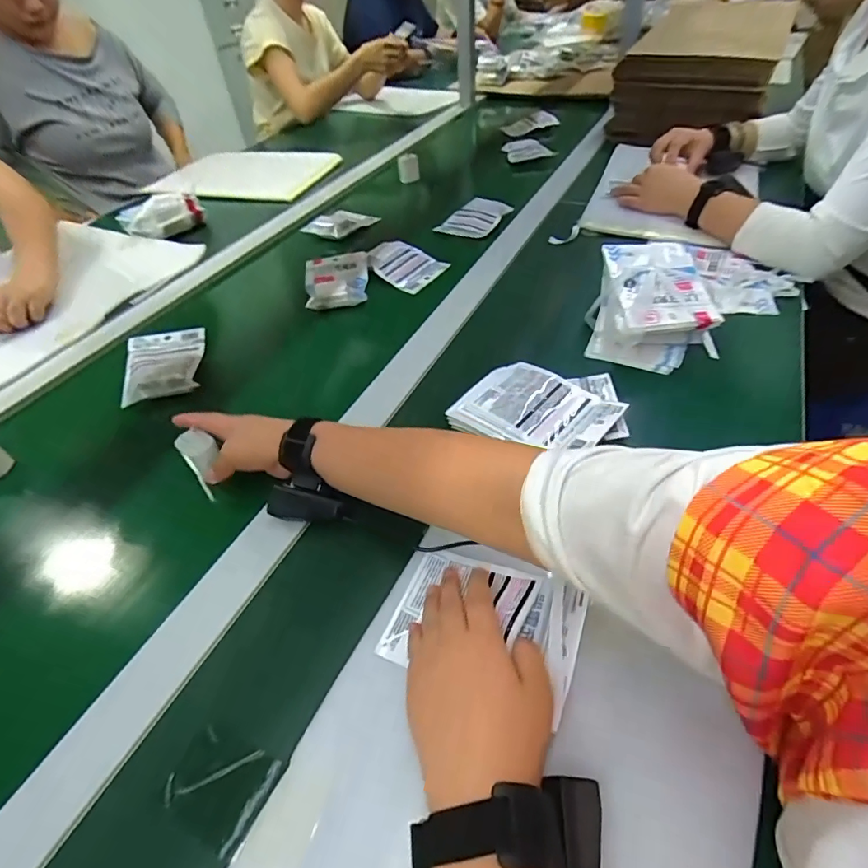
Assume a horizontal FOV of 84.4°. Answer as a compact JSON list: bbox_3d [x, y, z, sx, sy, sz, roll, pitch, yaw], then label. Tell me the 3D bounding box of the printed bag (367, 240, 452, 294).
[{"bbox_3d":[-0.046,-0.277,0.782,0.110,0.009,0.093,33,62,9],"label":"printed bag"}]

